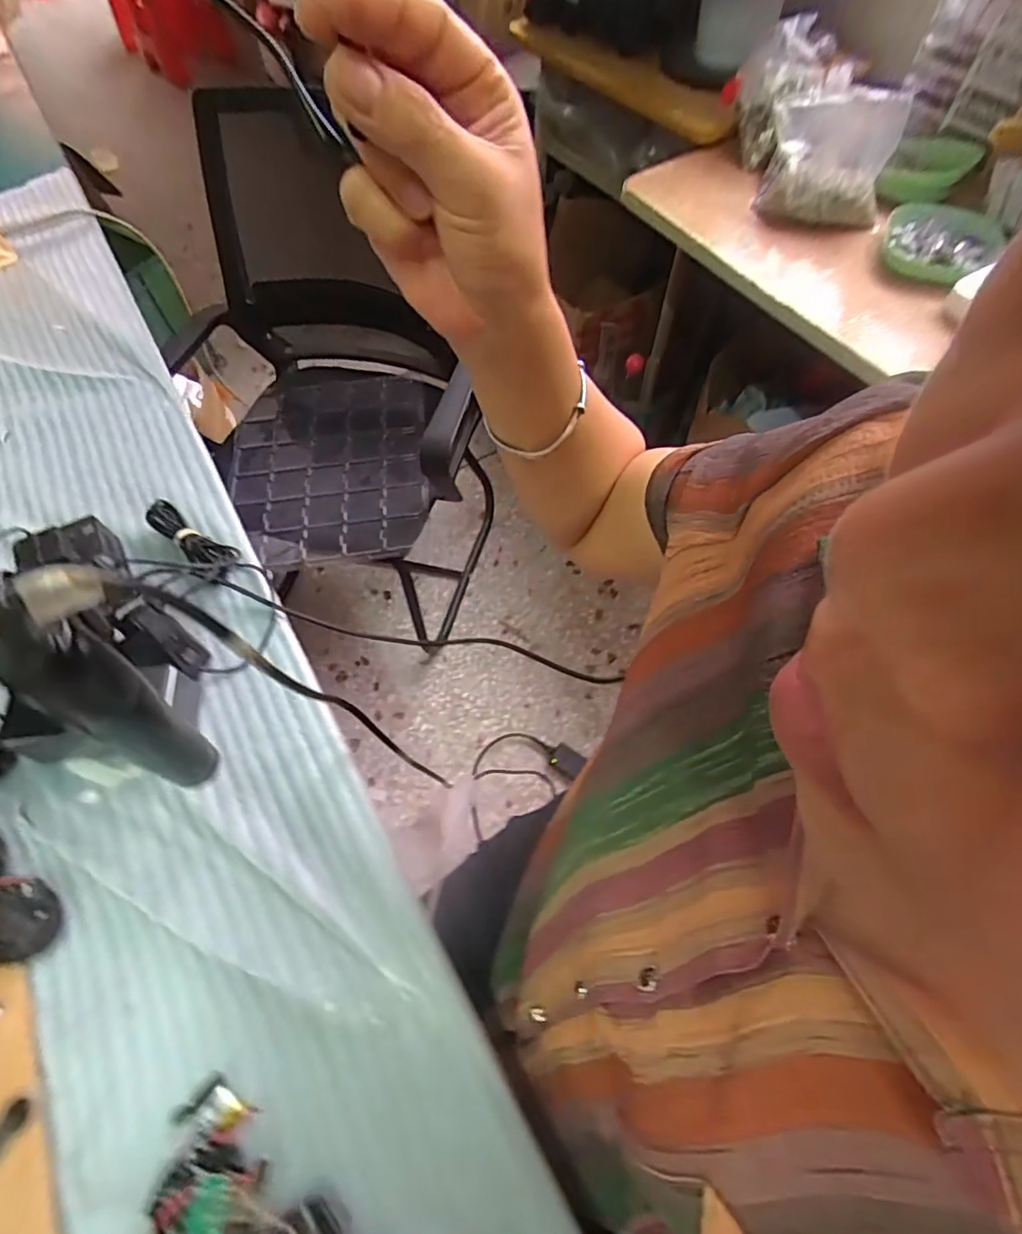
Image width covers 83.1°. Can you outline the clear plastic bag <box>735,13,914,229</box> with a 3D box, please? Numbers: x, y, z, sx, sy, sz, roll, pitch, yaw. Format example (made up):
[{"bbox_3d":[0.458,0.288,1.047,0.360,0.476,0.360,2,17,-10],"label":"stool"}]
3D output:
[{"bbox_3d":[0.417,-0.669,0.780,0.157,0.146,0.239,-2,62,2],"label":"clear plastic bag"}]

